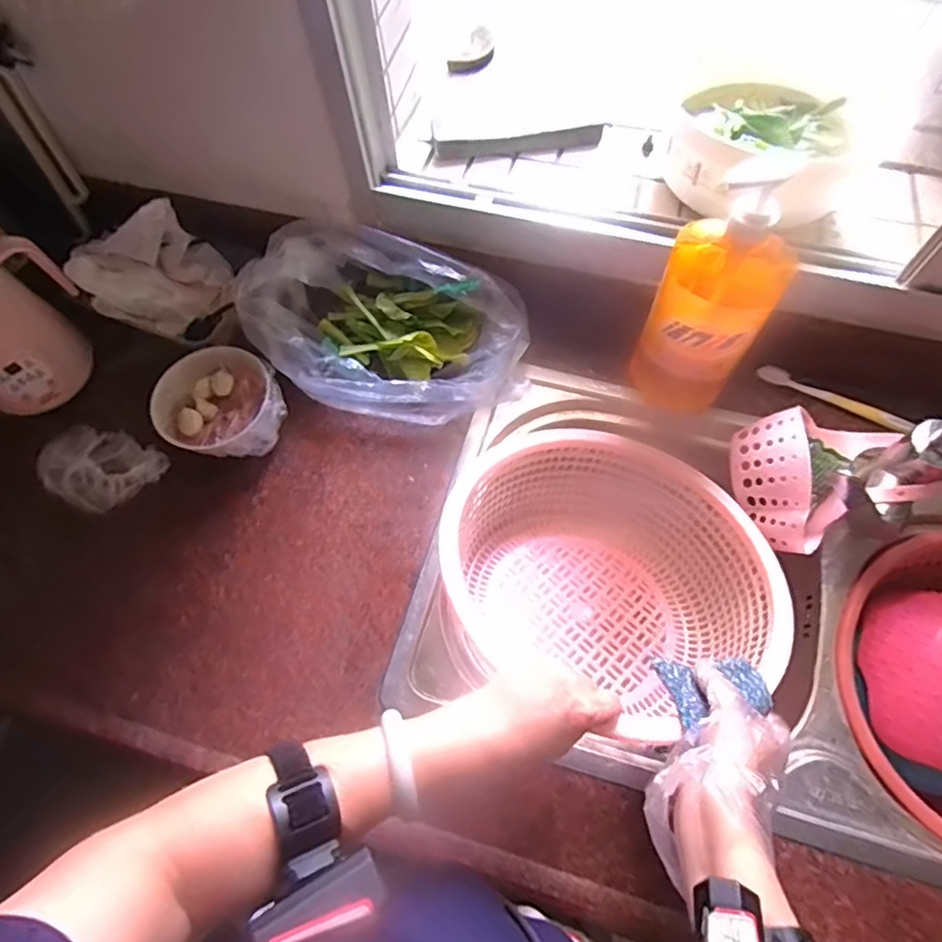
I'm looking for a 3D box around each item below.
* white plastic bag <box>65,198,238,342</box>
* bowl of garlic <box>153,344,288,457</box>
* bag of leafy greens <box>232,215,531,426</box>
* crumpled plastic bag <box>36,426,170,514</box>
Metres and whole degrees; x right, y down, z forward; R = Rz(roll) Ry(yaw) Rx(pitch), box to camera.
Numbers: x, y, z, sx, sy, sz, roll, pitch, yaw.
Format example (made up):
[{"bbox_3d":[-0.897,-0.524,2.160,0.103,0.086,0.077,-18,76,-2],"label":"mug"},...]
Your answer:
[{"bbox_3d":[-0.354,-0.215,0.653,0.146,0.113,0.085,-22,67,-8],"label":"white plastic bag"},{"bbox_3d":[-0.268,-0.072,0.650,0.122,0.060,0.119,-1,66,2],"label":"bowl of garlic"},{"bbox_3d":[-0.089,-0.154,0.649,0.292,0.116,0.169,17,68,9],"label":"bag of leafy greens"},{"bbox_3d":[-0.395,-0.006,0.631,0.112,0.039,0.088,27,69,13],"label":"crumpled plastic bag"}]

